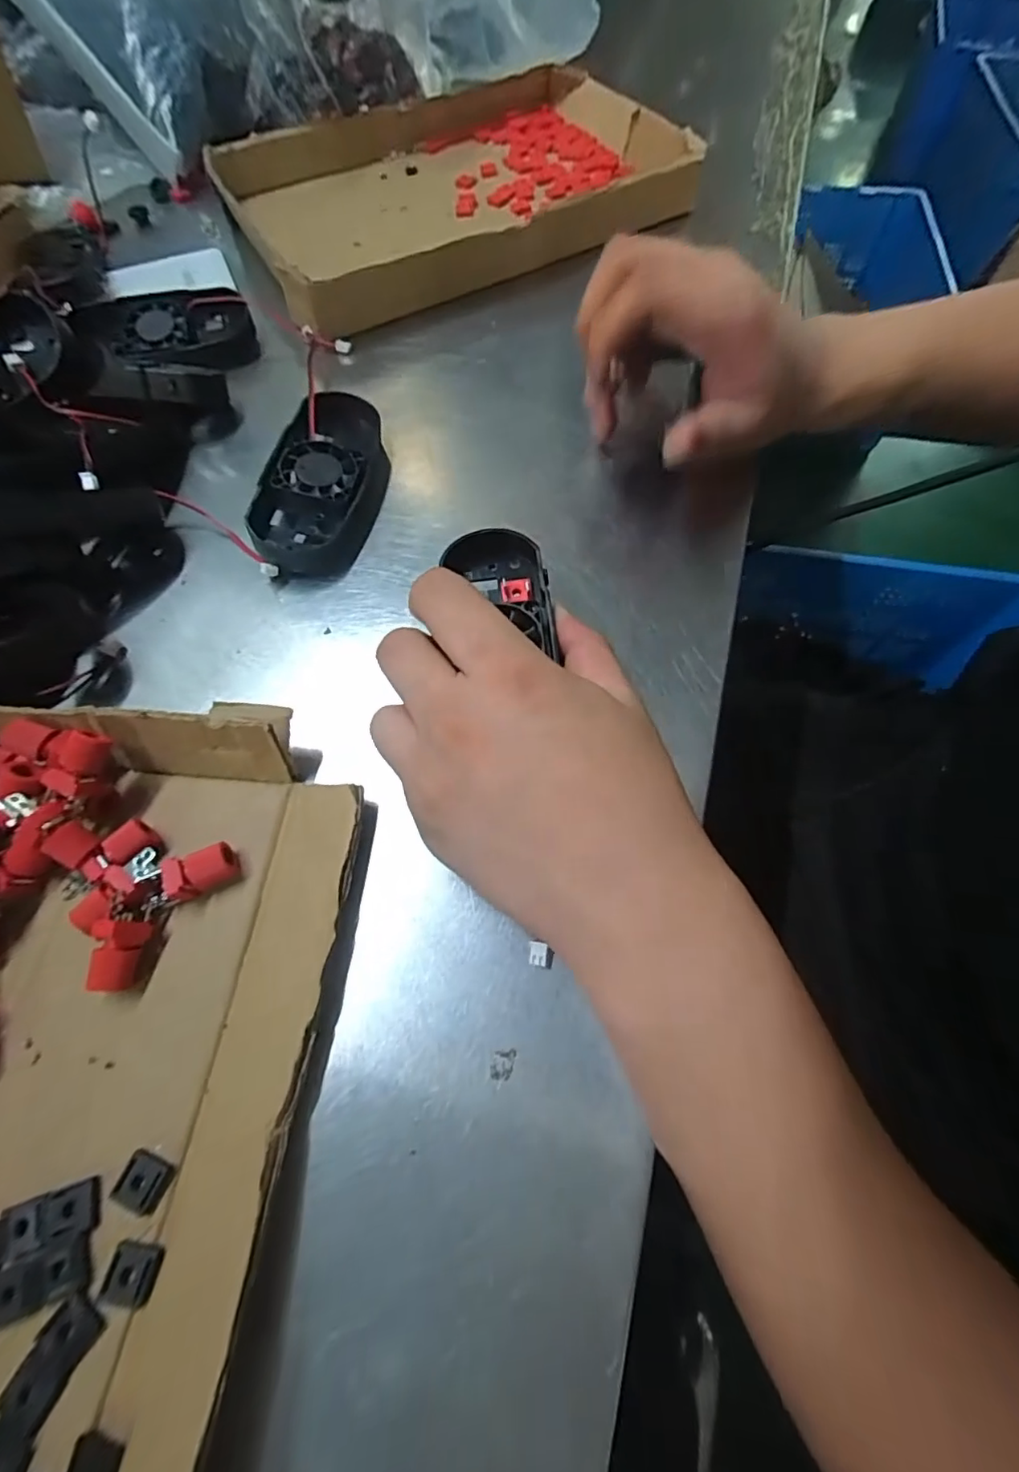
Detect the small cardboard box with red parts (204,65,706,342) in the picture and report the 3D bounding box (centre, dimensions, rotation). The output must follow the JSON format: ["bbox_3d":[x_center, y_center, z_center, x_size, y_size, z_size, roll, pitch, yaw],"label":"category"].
[{"bbox_3d":[-0.037,-0.420,0.426,0.323,0.041,0.237,-26,67,-10],"label":"small cardboard box with red parts"}]

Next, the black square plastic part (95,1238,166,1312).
[{"bbox_3d":[-0.110,0.158,0.163,0.015,0.004,0.014,5,65,3],"label":"black square plastic part"}]

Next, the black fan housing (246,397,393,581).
[{"bbox_3d":[-0.098,-0.137,0.299,0.057,0.021,0.114,12,66,7],"label":"black fan housing"}]

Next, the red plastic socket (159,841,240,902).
[{"bbox_3d":[-0.116,0.052,0.211,0.022,0.014,0.017,-23,67,-9],"label":"red plastic socket"}]

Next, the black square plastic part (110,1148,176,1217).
[{"bbox_3d":[-0.115,0.139,0.174,0.015,0.005,0.013,23,68,12],"label":"black square plastic part"}]

